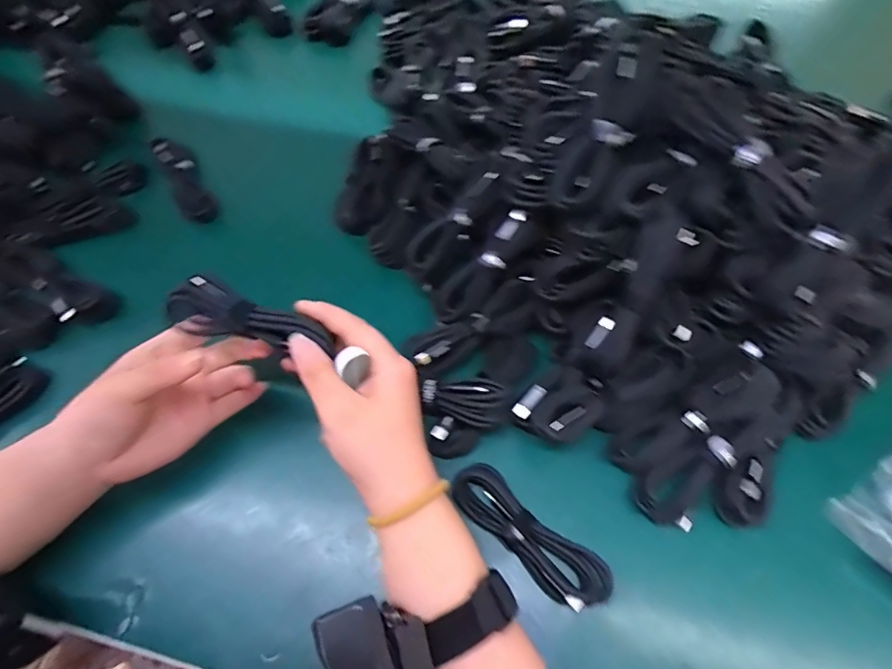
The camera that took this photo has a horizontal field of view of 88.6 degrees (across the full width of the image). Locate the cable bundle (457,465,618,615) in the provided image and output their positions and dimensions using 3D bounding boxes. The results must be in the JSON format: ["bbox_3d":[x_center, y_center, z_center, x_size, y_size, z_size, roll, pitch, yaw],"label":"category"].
[{"bbox_3d":[0.052,0.127,0.292,0.110,0.016,0.034,40,71,18],"label":"cable bundle"}]

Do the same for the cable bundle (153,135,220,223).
[{"bbox_3d":[-0.253,-0.152,0.443,0.034,0.024,0.094,-30,85,-13],"label":"cable bundle"}]

